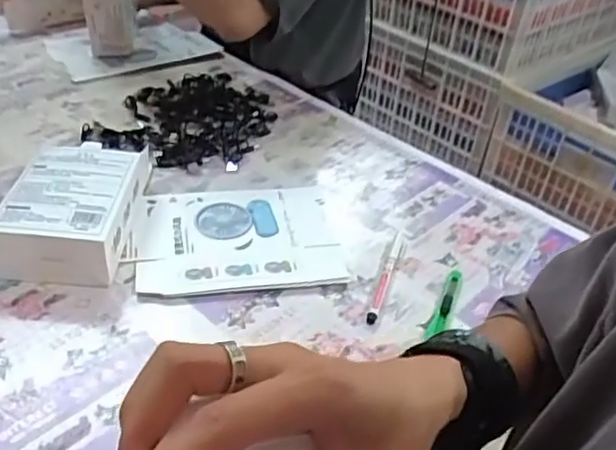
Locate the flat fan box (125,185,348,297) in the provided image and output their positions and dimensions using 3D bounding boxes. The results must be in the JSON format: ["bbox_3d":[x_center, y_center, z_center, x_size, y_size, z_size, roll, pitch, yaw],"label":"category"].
[{"bbox_3d":[-0.080,0.013,0.682,0.226,0.021,0.168,-5,35,-13],"label":"flat fan box"}]

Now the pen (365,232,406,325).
[{"bbox_3d":[0.085,0.051,0.648,0.013,0.013,0.150,16,38,12],"label":"pen"}]

